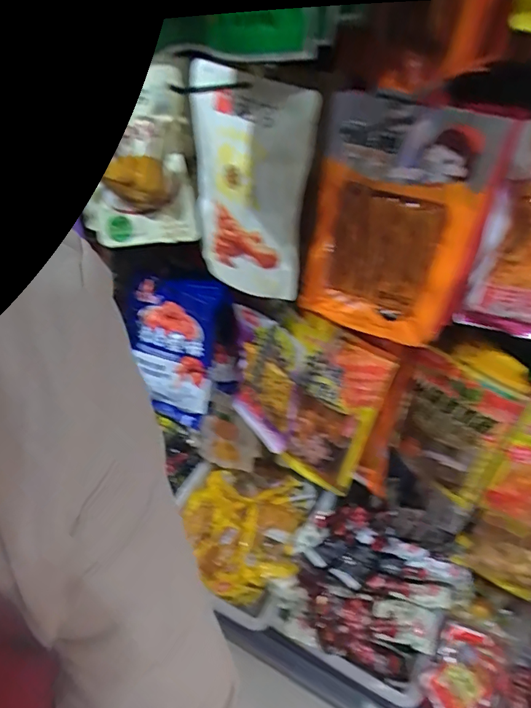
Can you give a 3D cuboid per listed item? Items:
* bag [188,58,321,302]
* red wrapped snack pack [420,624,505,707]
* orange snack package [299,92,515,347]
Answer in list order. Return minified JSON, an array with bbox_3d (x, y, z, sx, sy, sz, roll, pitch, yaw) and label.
[{"bbox_3d":[-0.033,-0.202,0.610,0.177,0.258,0.034,27,41,24],"label":"bag"},{"bbox_3d":[0.370,0.589,0.901,0.118,0.054,0.182,33,53,27],"label":"red wrapped snack pack"},{"bbox_3d":[0.142,-0.142,0.558,0.177,0.259,0.045,23,37,20],"label":"orange snack package"}]

